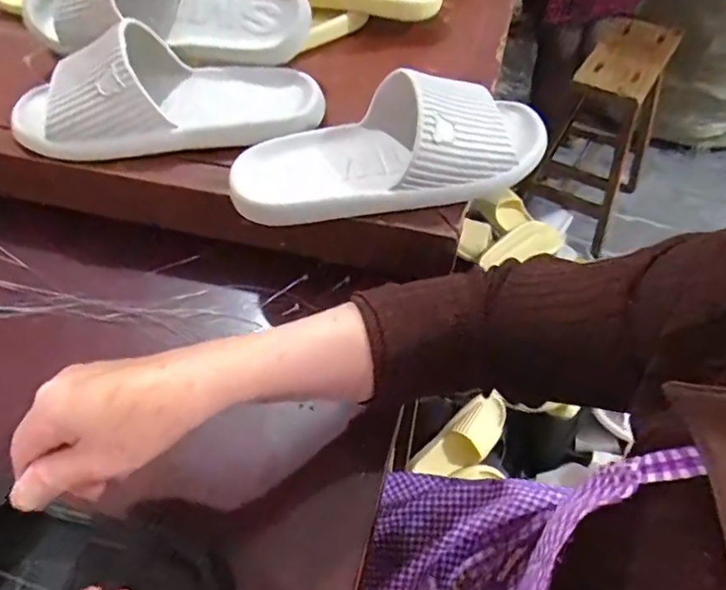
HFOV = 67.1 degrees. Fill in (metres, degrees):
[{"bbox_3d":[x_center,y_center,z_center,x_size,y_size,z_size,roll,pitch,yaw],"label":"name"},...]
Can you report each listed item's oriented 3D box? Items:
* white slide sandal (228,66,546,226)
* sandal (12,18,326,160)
[{"bbox_3d":[0.025,-0.127,0.449,0.276,0.064,0.107,-11,53,-8],"label":"white slide sandal"},{"bbox_3d":[-0.177,-0.186,0.485,0.276,0.065,0.107,-11,53,-8],"label":"sandal"}]

